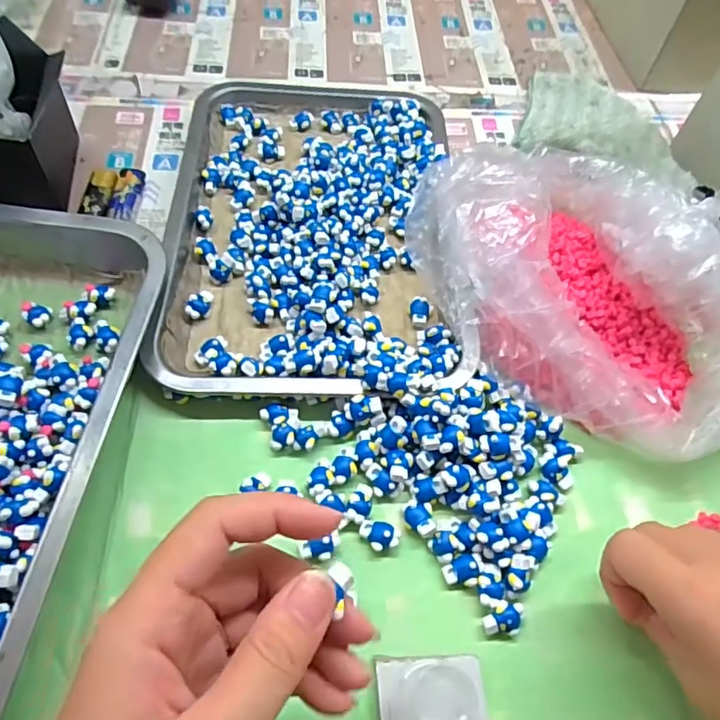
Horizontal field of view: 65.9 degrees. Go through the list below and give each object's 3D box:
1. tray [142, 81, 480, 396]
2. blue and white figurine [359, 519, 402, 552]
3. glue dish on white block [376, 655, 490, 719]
[{"bbox_3d":[-0.034,-0.115,0.417,0.196,0.029,0.317,2,57,-3],"label":"tray"},{"bbox_3d":[0.011,0.095,0.300,0.022,0.010,0.016,19,58,8],"label":"blue and white figurine"},{"bbox_3d":[0.034,0.163,0.256,0.049,0.011,0.044,-2,58,-6],"label":"glue dish on white block"}]

